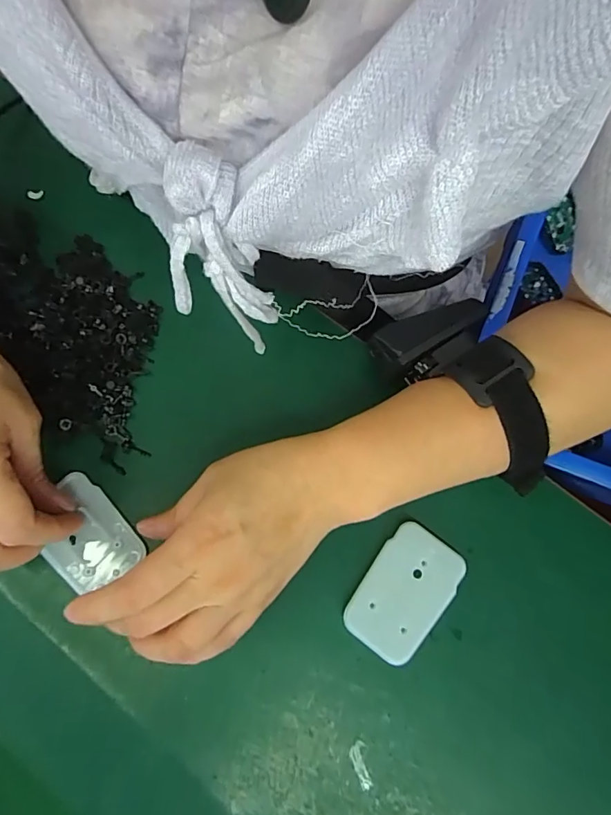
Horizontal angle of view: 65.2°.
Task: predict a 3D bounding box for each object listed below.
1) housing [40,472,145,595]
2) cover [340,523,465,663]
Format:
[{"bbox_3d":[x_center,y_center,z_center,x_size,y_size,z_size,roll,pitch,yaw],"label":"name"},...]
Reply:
[{"bbox_3d":[-0.127,0.071,0.273,0.043,0.008,0.064,-41,80,-9],"label":"housing"},{"bbox_3d":[0.055,0.102,0.264,0.044,0.009,0.068,38,80,9],"label":"cover"}]

